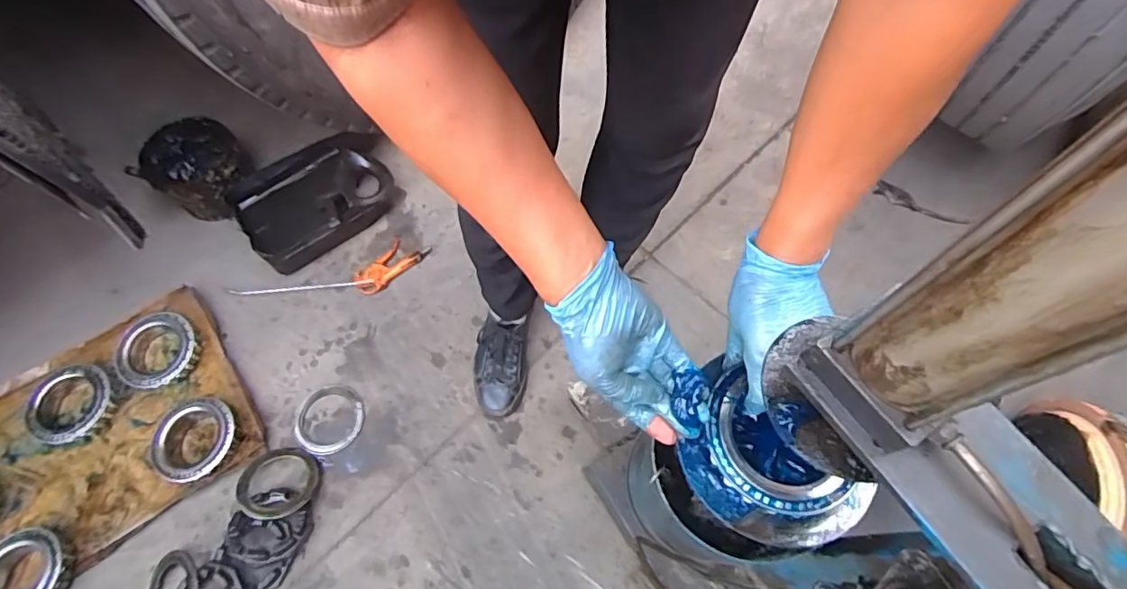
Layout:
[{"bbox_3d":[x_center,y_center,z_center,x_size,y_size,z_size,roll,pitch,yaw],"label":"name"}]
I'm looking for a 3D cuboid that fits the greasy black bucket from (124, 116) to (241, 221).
[{"bbox_3d":[-0.743,-0.250,1.113,0.185,0.132,0.179,28,68,13],"label":"greasy black bucket"}]

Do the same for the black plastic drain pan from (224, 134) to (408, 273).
[{"bbox_3d":[-0.505,-0.200,1.115,0.317,0.101,0.252,-32,69,-14],"label":"black plastic drain pan"}]

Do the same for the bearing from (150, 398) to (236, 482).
[{"bbox_3d":[-0.630,0.252,0.937,0.137,0.046,0.136,0,65,0],"label":"bearing"}]

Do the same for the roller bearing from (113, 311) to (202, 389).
[{"bbox_3d":[-0.754,0.102,1.012,0.132,0.030,0.142,0,65,0],"label":"roller bearing"}]

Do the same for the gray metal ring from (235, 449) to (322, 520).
[{"bbox_3d":[-0.474,0.310,0.905,0.126,0.026,0.125,3,47,-3],"label":"gray metal ring"}]

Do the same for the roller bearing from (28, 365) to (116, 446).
[{"bbox_3d":[-0.870,0.190,0.963,0.129,0.047,0.140,0,65,0],"label":"roller bearing"}]

